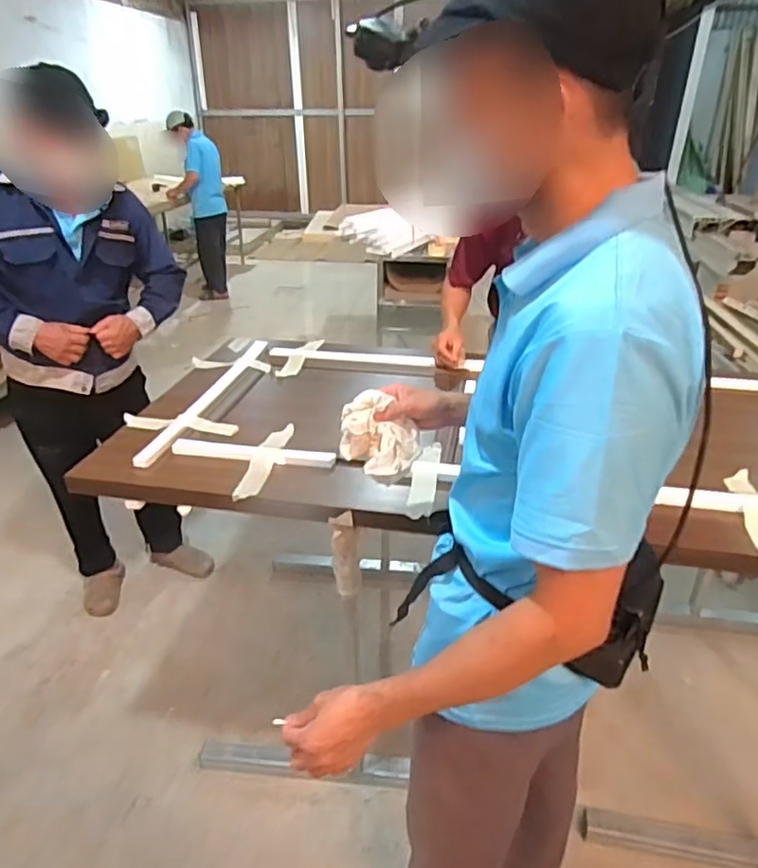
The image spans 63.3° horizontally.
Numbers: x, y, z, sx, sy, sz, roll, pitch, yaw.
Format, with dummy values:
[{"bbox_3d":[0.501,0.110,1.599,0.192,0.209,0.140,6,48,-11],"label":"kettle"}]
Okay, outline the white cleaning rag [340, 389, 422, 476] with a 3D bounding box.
[{"bbox_3d":[0.002,0.003,0.917,0.120,0.103,0.092,0,29,0],"label":"white cleaning rag"}]

